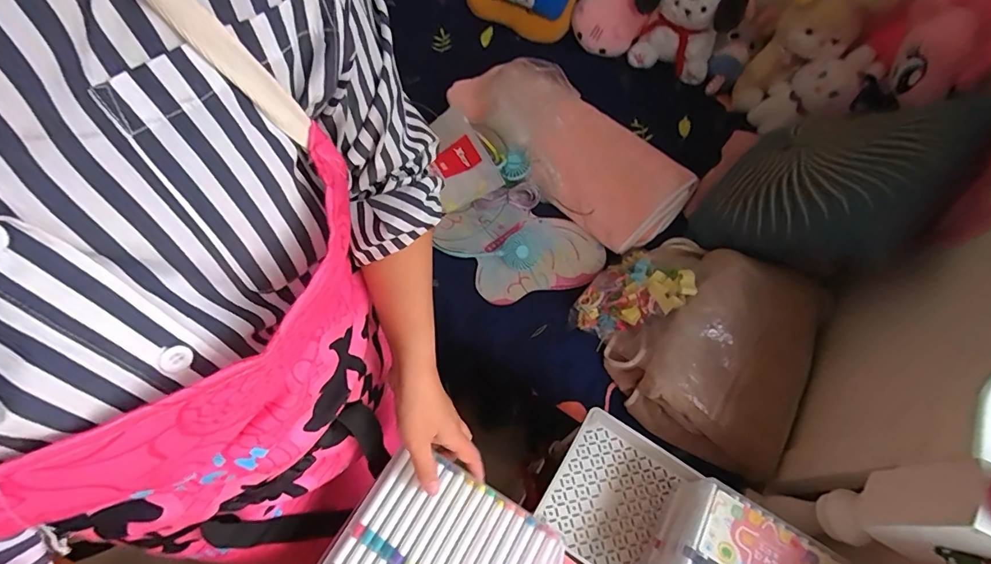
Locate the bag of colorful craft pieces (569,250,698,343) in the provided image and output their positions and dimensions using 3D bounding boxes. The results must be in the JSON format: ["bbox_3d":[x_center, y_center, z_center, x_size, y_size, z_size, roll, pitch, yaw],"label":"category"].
[{"bbox_3d":[0.256,0.025,0.874,0.211,0.080,0.149,-35,69,-19],"label":"bag of colorful craft pieces"}]

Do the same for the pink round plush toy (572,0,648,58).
[{"bbox_3d":[0.319,-0.742,1.258,0.198,0.158,0.193,13,62,4],"label":"pink round plush toy"}]

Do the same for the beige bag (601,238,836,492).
[{"bbox_3d":[0.404,0.099,0.831,0.327,0.119,0.399,27,64,11],"label":"beige bag"}]

